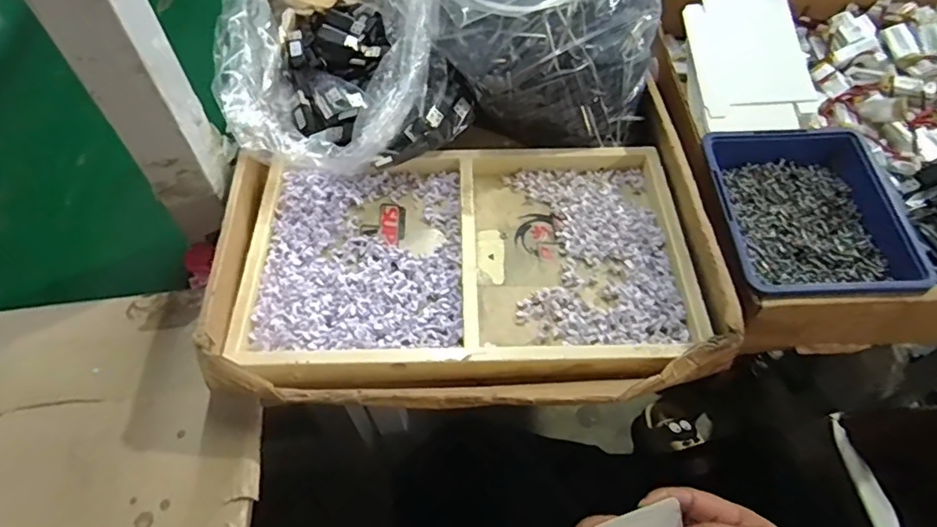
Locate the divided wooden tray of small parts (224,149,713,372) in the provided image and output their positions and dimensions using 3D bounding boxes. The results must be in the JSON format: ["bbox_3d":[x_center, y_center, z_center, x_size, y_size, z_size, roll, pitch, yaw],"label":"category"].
[{"bbox_3d":[0.002,-0.009,0.426,0.317,0.030,0.191,-2,56,0],"label":"divided wooden tray of small parts"}]

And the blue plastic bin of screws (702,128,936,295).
[{"bbox_3d":[0.242,-0.028,0.412,0.123,0.053,0.138,-1,56,1],"label":"blue plastic bin of screws"}]

